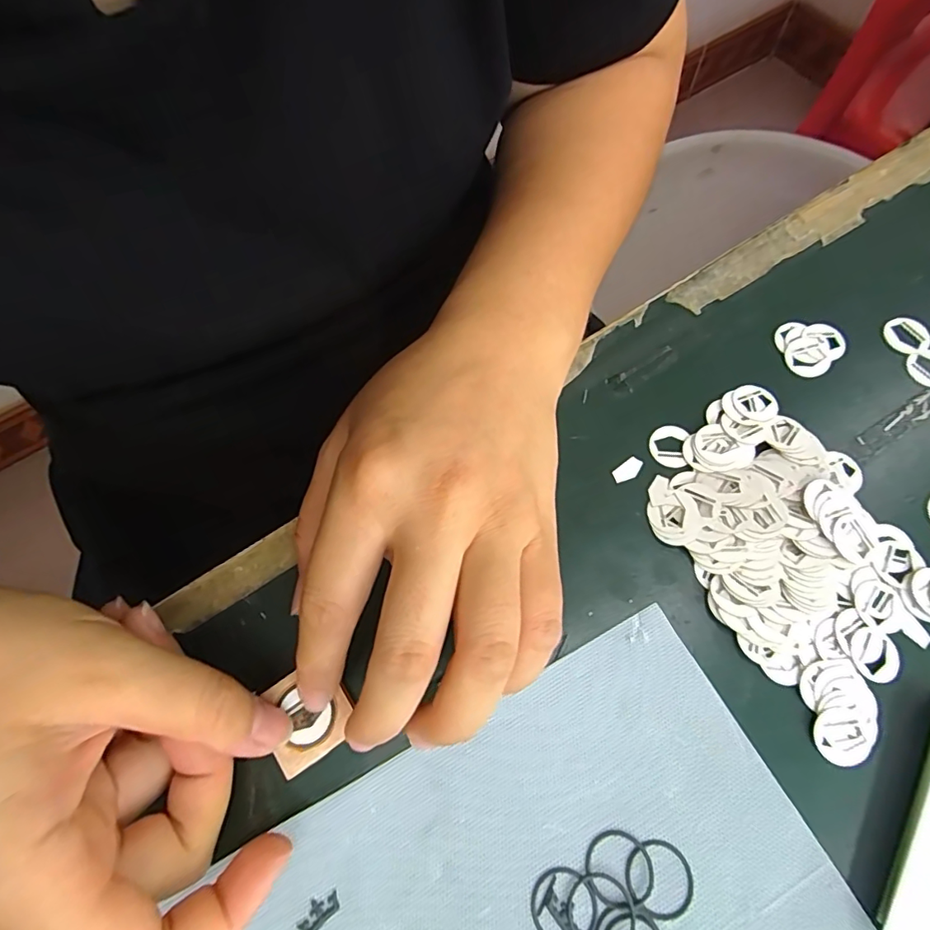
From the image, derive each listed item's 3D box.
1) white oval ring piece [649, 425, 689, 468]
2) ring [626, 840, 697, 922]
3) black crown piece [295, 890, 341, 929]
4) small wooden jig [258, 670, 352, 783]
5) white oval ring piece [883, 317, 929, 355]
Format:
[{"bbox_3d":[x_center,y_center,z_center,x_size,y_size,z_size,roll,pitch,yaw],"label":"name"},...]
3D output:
[{"bbox_3d":[0.084,-0.008,0.207,0.014,0.004,0.018,10,70,6],"label":"white oval ring piece"},{"bbox_3d":[0.061,0.130,0.158,0.020,0.004,0.020,-1,69,2],"label":"ring"},{"bbox_3d":[-0.046,0.141,0.160,0.014,0.004,0.007,-37,71,-14],"label":"black crown piece"},{"bbox_3d":[-0.055,0.086,0.175,0.029,0.004,0.029,-31,72,-8],"label":"small wooden jig"},{"bbox_3d":[0.193,-0.057,0.220,0.014,0.004,0.018,-36,72,-11],"label":"white oval ring piece"}]

